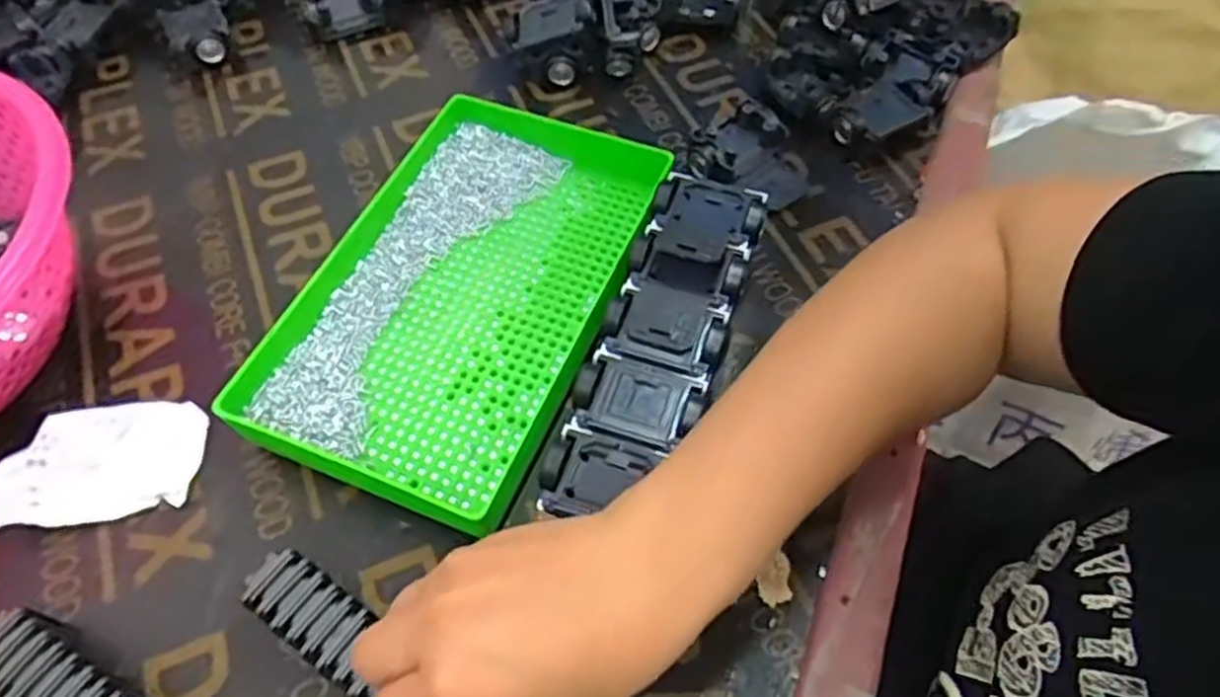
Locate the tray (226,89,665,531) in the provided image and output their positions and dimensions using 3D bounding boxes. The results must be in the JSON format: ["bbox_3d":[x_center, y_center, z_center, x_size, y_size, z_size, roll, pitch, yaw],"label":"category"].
[{"bbox_3d":[-0.080,-0.033,0.436,0.161,0.039,0.239,19,60,13],"label":"tray"}]

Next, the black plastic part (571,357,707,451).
[{"bbox_3d":[0.013,0.031,0.382,0.059,0.033,0.039,16,59,11],"label":"black plastic part"}]

